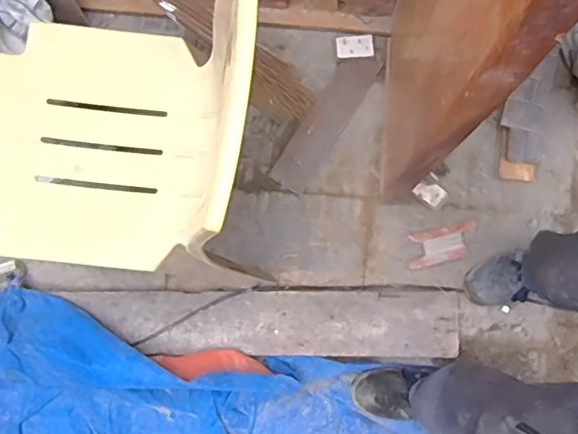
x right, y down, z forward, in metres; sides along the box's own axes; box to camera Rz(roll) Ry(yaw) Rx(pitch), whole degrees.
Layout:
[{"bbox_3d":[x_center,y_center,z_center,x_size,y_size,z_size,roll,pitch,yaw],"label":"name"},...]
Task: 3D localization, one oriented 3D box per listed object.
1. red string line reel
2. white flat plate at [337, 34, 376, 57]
[{"bbox_3d":[0.345,0.063,1.273,0.155,0.012,0.078,-12,82,1],"label":"red string line reel"},{"bbox_3d":[0.156,-0.400,1.337,0.088,0.007,0.055,1,87,-1],"label":"white flat plate"}]

